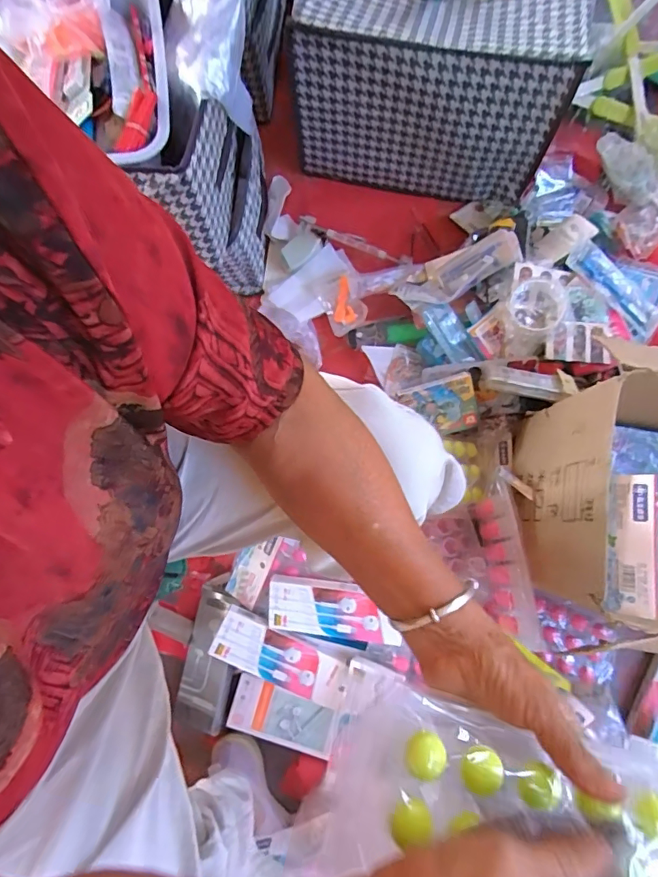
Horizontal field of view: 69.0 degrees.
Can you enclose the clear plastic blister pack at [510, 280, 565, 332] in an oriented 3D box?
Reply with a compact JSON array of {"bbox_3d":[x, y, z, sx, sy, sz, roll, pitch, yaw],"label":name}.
[{"bbox_3d":[0.324,-0.206,0.746,0.079,0.032,0.078,35,83,8],"label":"clear plastic blister pack"}]

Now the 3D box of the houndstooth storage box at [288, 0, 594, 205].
[{"bbox_3d":[0.165,-0.584,0.789,0.404,0.267,0.198,11,81,5],"label":"houndstooth storage box"}]

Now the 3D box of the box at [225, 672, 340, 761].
[{"bbox_3d":[-0.071,0.424,0.724,0.161,0.024,0.078,17,81,6],"label":"box"}]

